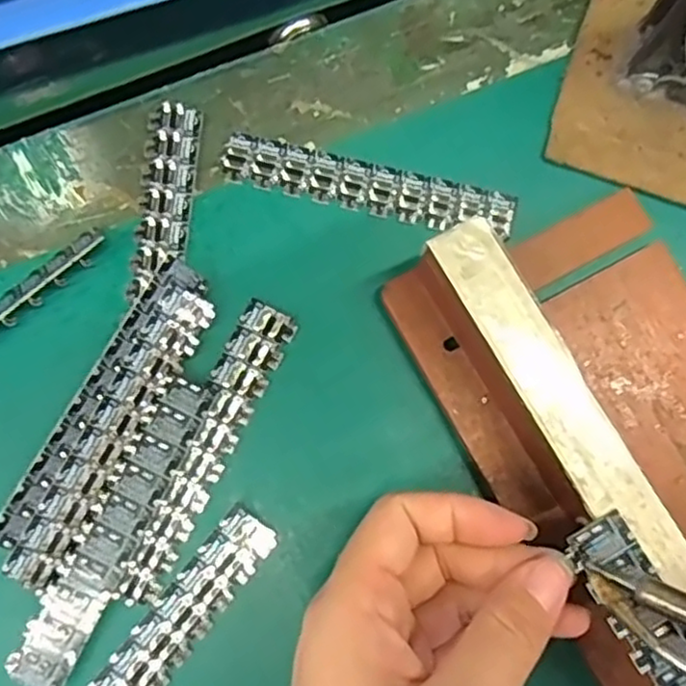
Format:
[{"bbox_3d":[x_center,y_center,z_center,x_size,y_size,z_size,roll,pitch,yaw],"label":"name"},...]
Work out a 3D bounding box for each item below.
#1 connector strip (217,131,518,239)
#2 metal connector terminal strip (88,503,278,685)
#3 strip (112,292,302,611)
[{"bbox_3d":[0.009,-0.059,0.259,0.109,0.004,0.020,14,79,2],"label":"connector strip"},{"bbox_3d":[-0.063,0.102,0.228,0.019,0.004,0.108,38,81,6],"label":"metal connector terminal strip"},{"bbox_3d":[-0.048,0.036,0.240,0.019,0.004,0.107,26,80,4],"label":"strip"}]

